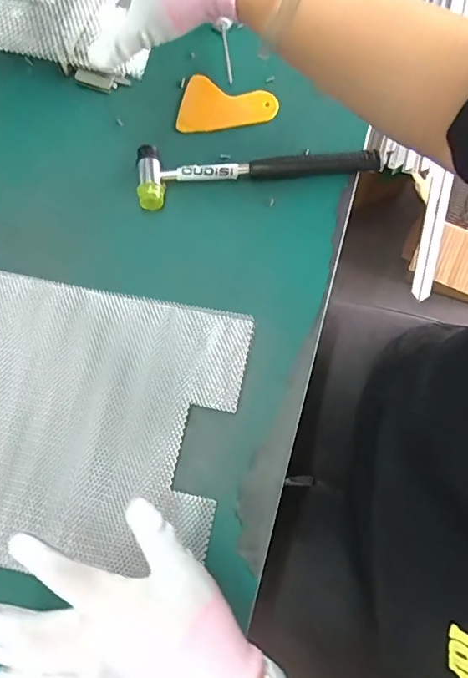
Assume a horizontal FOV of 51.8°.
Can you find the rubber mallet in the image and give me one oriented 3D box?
[{"bbox_3d":[0.025,-0.167,0.489,0.242,0.023,0.058,-3,76,1],"label":"rubber mallet"}]

